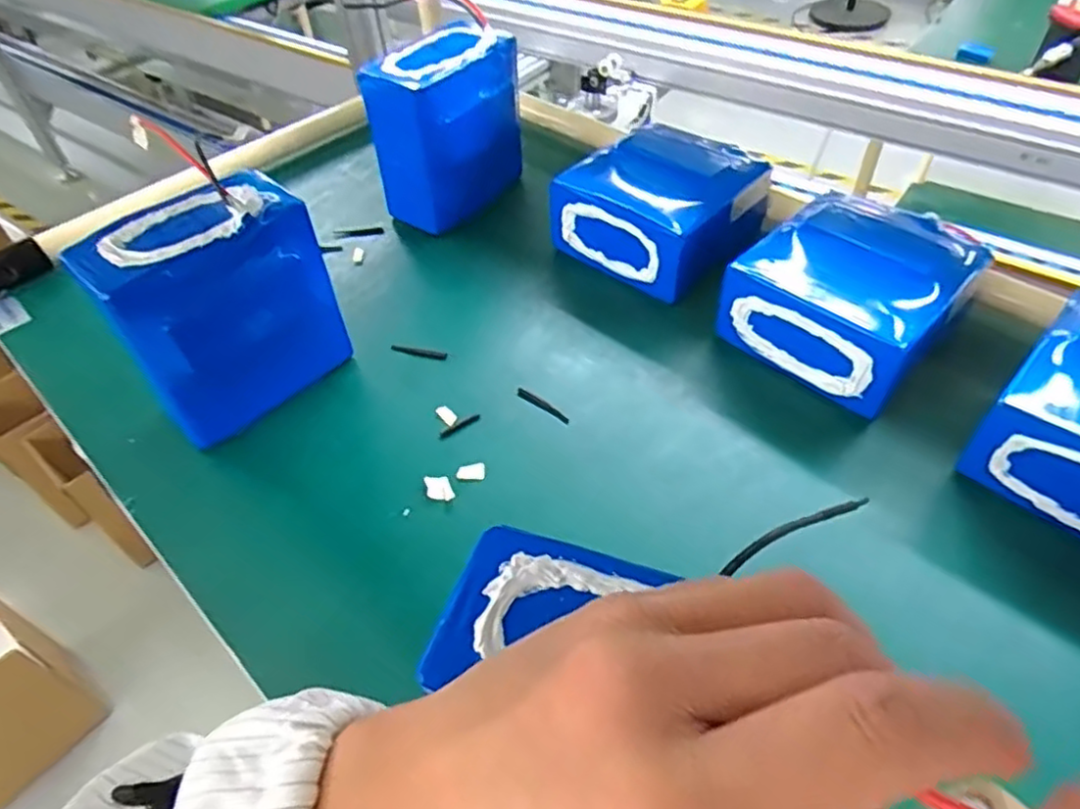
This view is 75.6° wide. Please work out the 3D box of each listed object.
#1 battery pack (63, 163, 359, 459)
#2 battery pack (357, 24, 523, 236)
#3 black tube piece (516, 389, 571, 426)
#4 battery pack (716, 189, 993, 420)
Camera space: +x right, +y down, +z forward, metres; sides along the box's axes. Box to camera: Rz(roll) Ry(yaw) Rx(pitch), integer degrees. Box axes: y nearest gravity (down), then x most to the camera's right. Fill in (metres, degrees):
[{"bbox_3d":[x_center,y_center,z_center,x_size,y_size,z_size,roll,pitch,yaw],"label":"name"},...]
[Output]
[{"bbox_3d":[-0.236,-0.063,0.529,0.072,0.165,0.153,34,59,29],"label":"battery pack"},{"bbox_3d":[-0.089,-0.269,0.698,0.082,0.165,0.138,29,56,27],"label":"battery pack"},{"bbox_3d":[0.002,0.001,0.547,0.054,0.006,0.008,31,57,28],"label":"black tube piece"},{"bbox_3d":[0.243,-0.086,0.549,0.144,0.090,0.151,35,59,30],"label":"battery pack"}]

